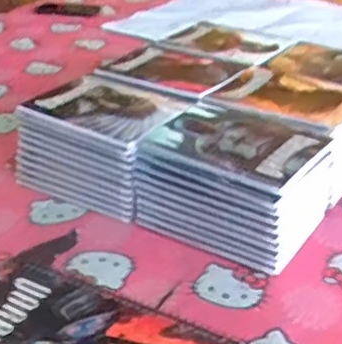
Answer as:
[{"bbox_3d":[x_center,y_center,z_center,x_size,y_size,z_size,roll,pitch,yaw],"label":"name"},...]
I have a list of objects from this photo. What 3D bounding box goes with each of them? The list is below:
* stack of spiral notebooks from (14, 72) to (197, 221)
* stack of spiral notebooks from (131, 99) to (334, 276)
[{"bbox_3d":[-0.091,-0.041,0.885,0.201,0.123,0.158,17,34,28],"label":"stack of spiral notebooks"},{"bbox_3d":[0.083,0.008,0.798,0.202,0.124,0.173,18,35,28],"label":"stack of spiral notebooks"}]

